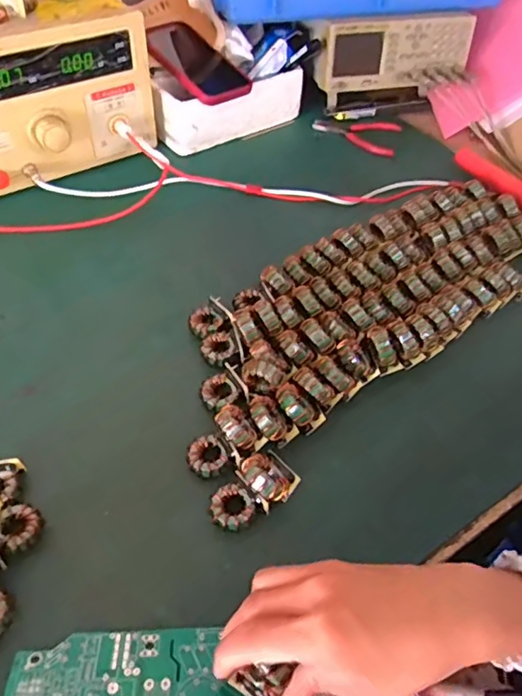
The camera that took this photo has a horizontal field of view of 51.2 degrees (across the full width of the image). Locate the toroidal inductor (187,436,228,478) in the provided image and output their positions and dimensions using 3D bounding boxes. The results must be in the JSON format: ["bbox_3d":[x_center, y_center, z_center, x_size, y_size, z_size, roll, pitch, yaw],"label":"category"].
[{"bbox_3d":[-0.042,0.085,0.424,0.029,0.010,0.032,-17,53,-16],"label":"toroidal inductor"}]

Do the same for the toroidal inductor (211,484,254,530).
[{"bbox_3d":[-0.021,0.117,0.400,0.029,0.015,0.031,1,50,-2],"label":"toroidal inductor"}]

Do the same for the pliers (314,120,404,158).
[{"bbox_3d":[0.130,-0.297,0.766,0.120,0.018,0.091,15,51,10],"label":"pliers"}]

